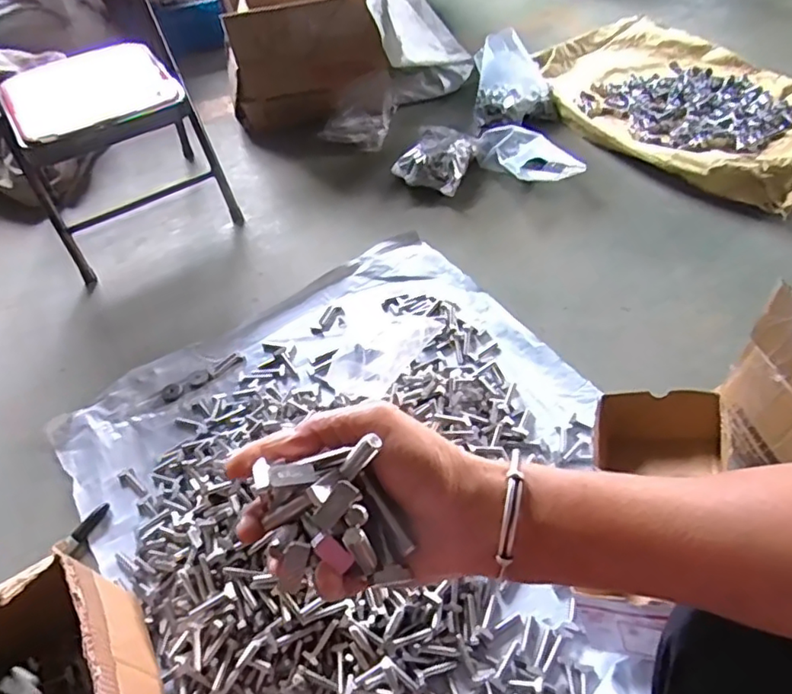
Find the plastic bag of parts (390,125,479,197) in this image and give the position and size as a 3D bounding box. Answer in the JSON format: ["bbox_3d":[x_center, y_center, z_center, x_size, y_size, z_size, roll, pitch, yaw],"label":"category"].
[{"bbox_3d":[0.082,-0.389,1.207,0.141,0.062,0.151,19,55,19],"label":"plastic bag of parts"}]

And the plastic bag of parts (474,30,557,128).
[{"bbox_3d":[0.254,-0.565,1.238,0.195,0.180,0.115,-38,54,-23],"label":"plastic bag of parts"}]

